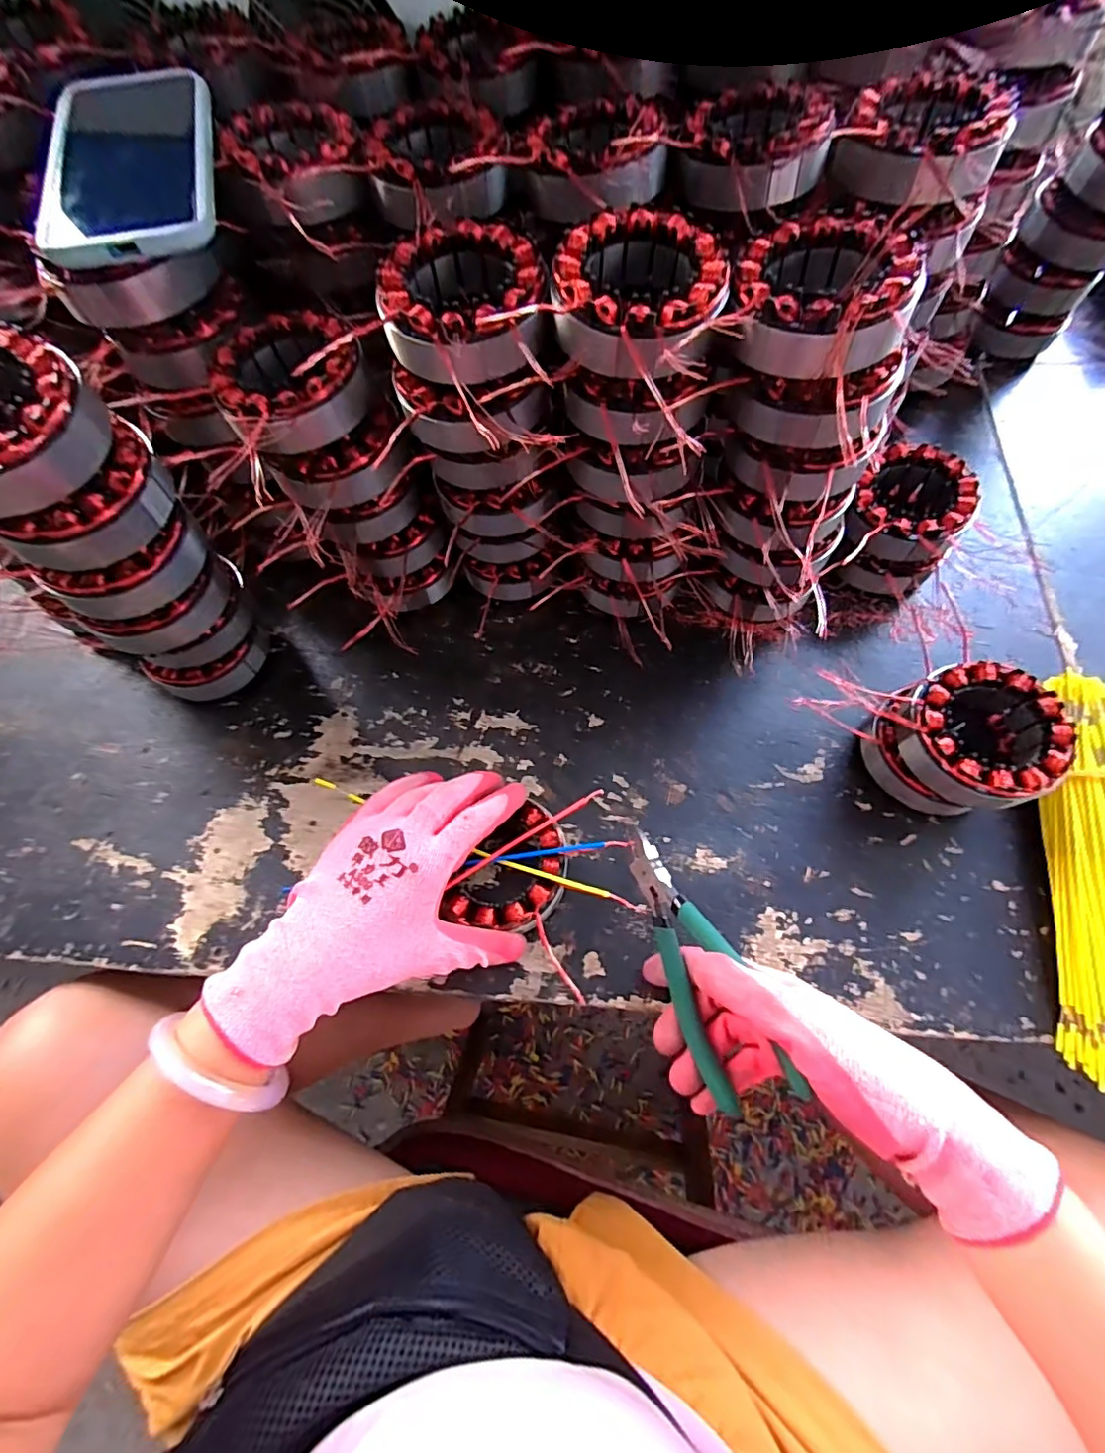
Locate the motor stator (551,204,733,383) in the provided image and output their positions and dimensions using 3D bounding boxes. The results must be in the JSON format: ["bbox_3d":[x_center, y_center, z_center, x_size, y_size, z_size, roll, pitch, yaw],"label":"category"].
[{"bbox_3d":[0.042,-0.214,0.281,0.085,0.032,0.100,15,70,8],"label":"motor stator"}]

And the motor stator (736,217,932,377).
[{"bbox_3d":[0.132,-0.211,0.272,0.078,0.031,0.093,16,70,8],"label":"motor stator"}]

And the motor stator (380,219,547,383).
[{"bbox_3d":[-0.047,-0.217,0.295,0.085,0.042,0.094,-12,69,-2],"label":"motor stator"}]

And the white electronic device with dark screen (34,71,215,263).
[{"bbox_3d":[-0.233,-0.313,0.305,0.089,0.009,0.168,-13,70,-2],"label":"white electronic device with dark screen"}]

